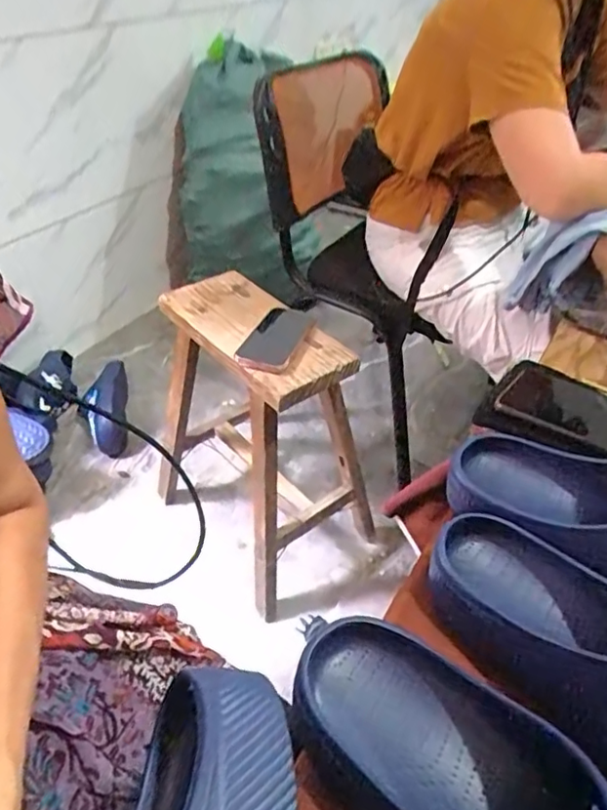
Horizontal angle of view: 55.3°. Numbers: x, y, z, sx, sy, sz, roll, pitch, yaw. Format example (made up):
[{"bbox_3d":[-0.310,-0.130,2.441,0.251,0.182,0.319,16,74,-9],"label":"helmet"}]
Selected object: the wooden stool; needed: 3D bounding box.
[{"bbox_3d":[-0.083,0.043,1.084,0.266,0.452,0.363,-28,48,-30],"label":"wooden stool"}]

